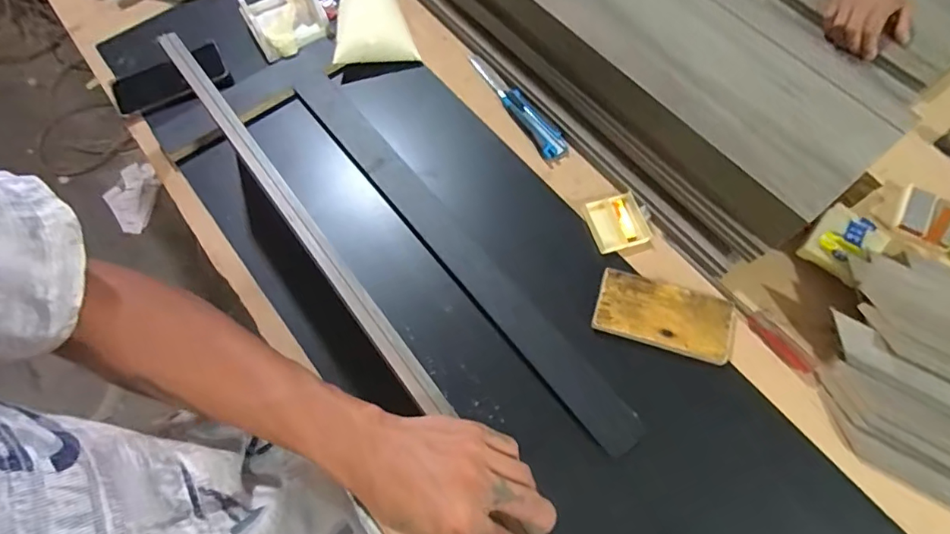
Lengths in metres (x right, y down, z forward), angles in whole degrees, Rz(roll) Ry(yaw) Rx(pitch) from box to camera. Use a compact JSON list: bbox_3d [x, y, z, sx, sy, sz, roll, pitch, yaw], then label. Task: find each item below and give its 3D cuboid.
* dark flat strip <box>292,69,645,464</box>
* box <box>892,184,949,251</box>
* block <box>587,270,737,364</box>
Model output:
[{"bbox_3d":[-0.026,-0.030,0.649,0.057,0.018,0.637,-37,77,-21],"label":"dark flat strip"},{"bbox_3d":[0.567,-0.062,0.625,0.069,0.014,0.064,28,71,13],"label":"box"},{"bbox_3d":[0.222,0.055,0.588,0.156,0.013,0.079,17,69,9],"label":"block"}]

